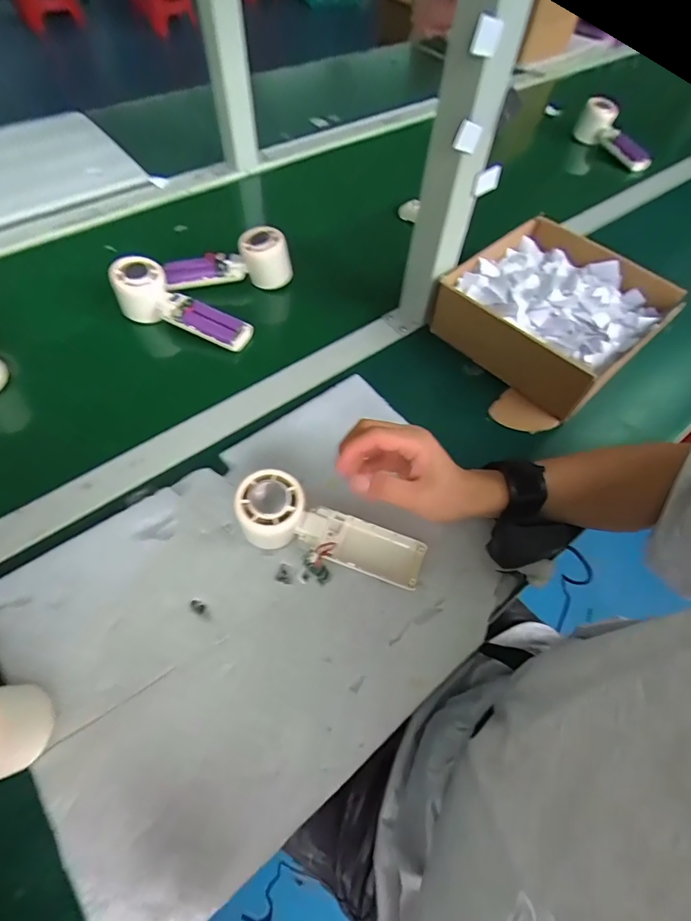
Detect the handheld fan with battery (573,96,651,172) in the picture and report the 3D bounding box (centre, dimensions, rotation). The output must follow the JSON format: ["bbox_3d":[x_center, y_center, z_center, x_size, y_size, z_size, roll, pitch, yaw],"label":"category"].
[{"bbox_3d":[0.540,-0.651,0.887,0.083,0.053,0.182,-26,75,-16],"label":"handheld fan with battery"}]

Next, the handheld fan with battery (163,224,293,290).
[{"bbox_3d":[-0.153,-0.258,0.563,0.159,0.058,0.045,-5,59,-5],"label":"handheld fan with battery"}]

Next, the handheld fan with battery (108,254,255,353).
[{"bbox_3d":[-0.195,-0.181,0.526,0.169,0.050,0.049,25,60,-7],"label":"handheld fan with battery"}]

